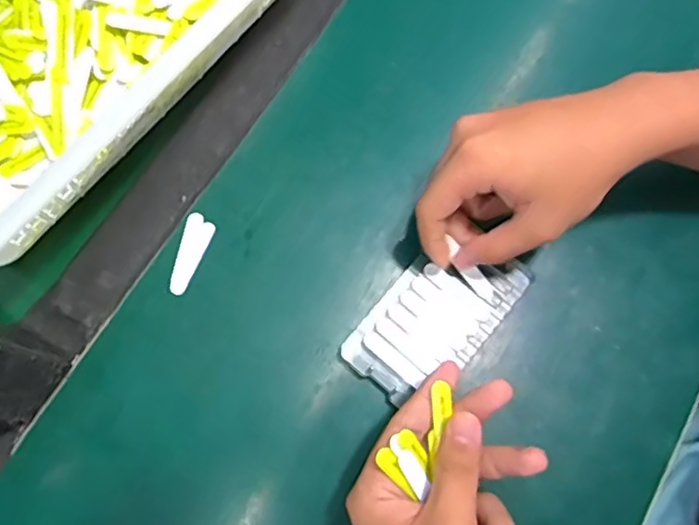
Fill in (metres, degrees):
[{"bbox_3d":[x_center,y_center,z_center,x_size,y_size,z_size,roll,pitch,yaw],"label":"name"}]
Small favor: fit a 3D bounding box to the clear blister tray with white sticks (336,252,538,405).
[{"bbox_3d":[0.057,0.033,0.393,0.066,0.010,0.120,40,78,9],"label":"clear blister tray with white sticks"}]

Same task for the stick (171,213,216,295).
[{"bbox_3d":[-0.104,-0.006,0.401,0.019,0.004,0.053,17,75,3],"label":"stick"}]

